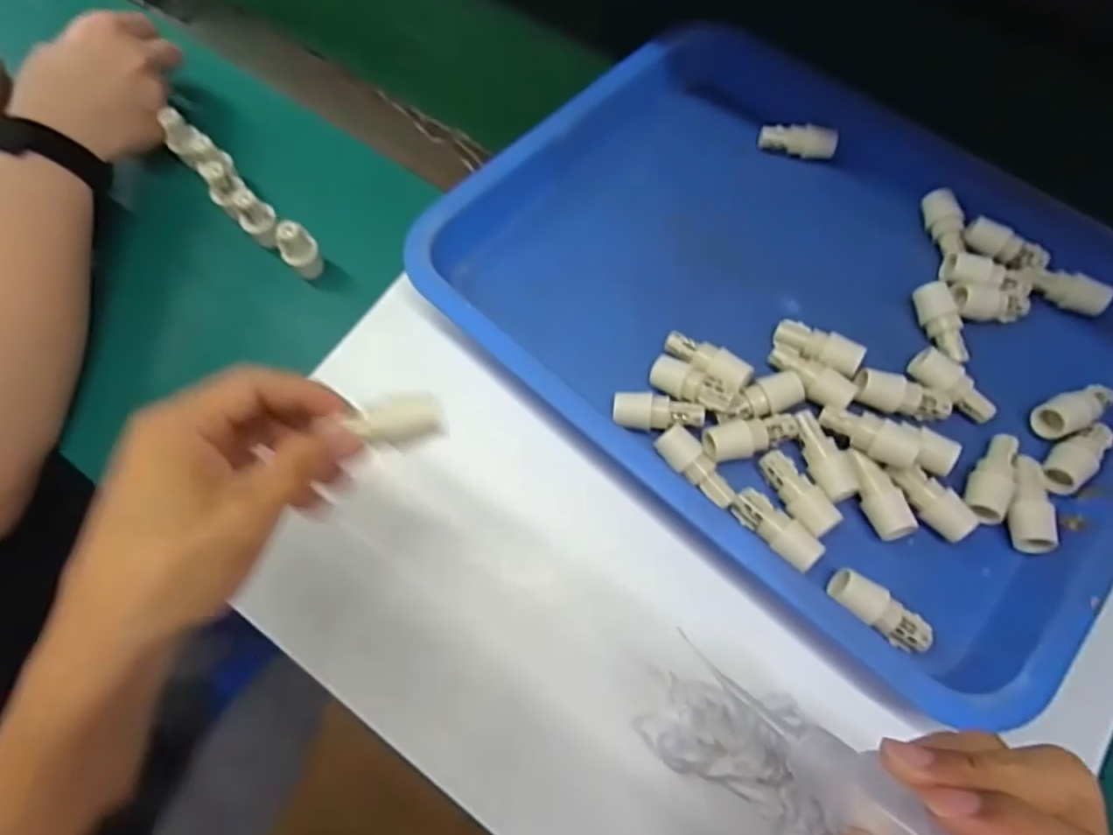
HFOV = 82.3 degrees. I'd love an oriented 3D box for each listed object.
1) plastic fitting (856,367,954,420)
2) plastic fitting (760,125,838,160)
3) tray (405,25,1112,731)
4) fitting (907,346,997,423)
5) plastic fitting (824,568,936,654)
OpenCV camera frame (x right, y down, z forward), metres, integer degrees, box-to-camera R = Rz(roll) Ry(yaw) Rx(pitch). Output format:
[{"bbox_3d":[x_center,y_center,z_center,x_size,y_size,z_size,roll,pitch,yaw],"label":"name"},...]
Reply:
[{"bbox_3d":[0.211,-0.012,0.388,0.056,0.019,0.023,21,69,8],"label":"plastic fitting"},{"bbox_3d":[0.181,-0.208,0.480,0.054,0.023,0.017,12,68,5],"label":"plastic fitting"},{"bbox_3d":[0.166,-0.079,0.425,0.368,0.054,0.440,-42,74,-16],"label":"tray"},{"bbox_3d":[0.245,-0.019,0.393,0.023,0.020,0.055,-39,73,-15],"label":"fitting"},{"bbox_3d":[0.172,0.104,0.338,0.056,0.021,0.021,32,70,12],"label":"plastic fitting"}]

